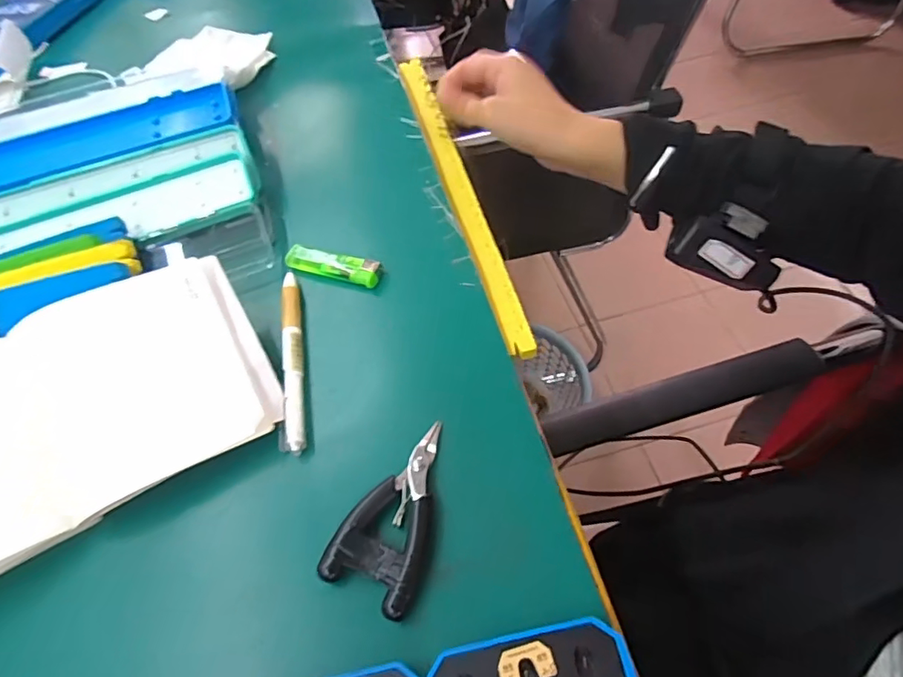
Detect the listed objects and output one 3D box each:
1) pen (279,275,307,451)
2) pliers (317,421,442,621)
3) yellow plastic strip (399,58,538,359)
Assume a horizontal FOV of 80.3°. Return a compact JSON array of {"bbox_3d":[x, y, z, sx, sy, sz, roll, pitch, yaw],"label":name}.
[{"bbox_3d":[-0.102,0.010,0.346,0.016,0.009,0.135,-10,53,-1],"label":"pen"},{"bbox_3d":[-0.025,0.089,0.279,0.048,0.010,0.093,20,59,20],"label":"pliers"},{"bbox_3d":[0.000,-0.132,0.428,0.023,0.013,0.360,-12,54,-7],"label":"yellow plastic strip"}]

